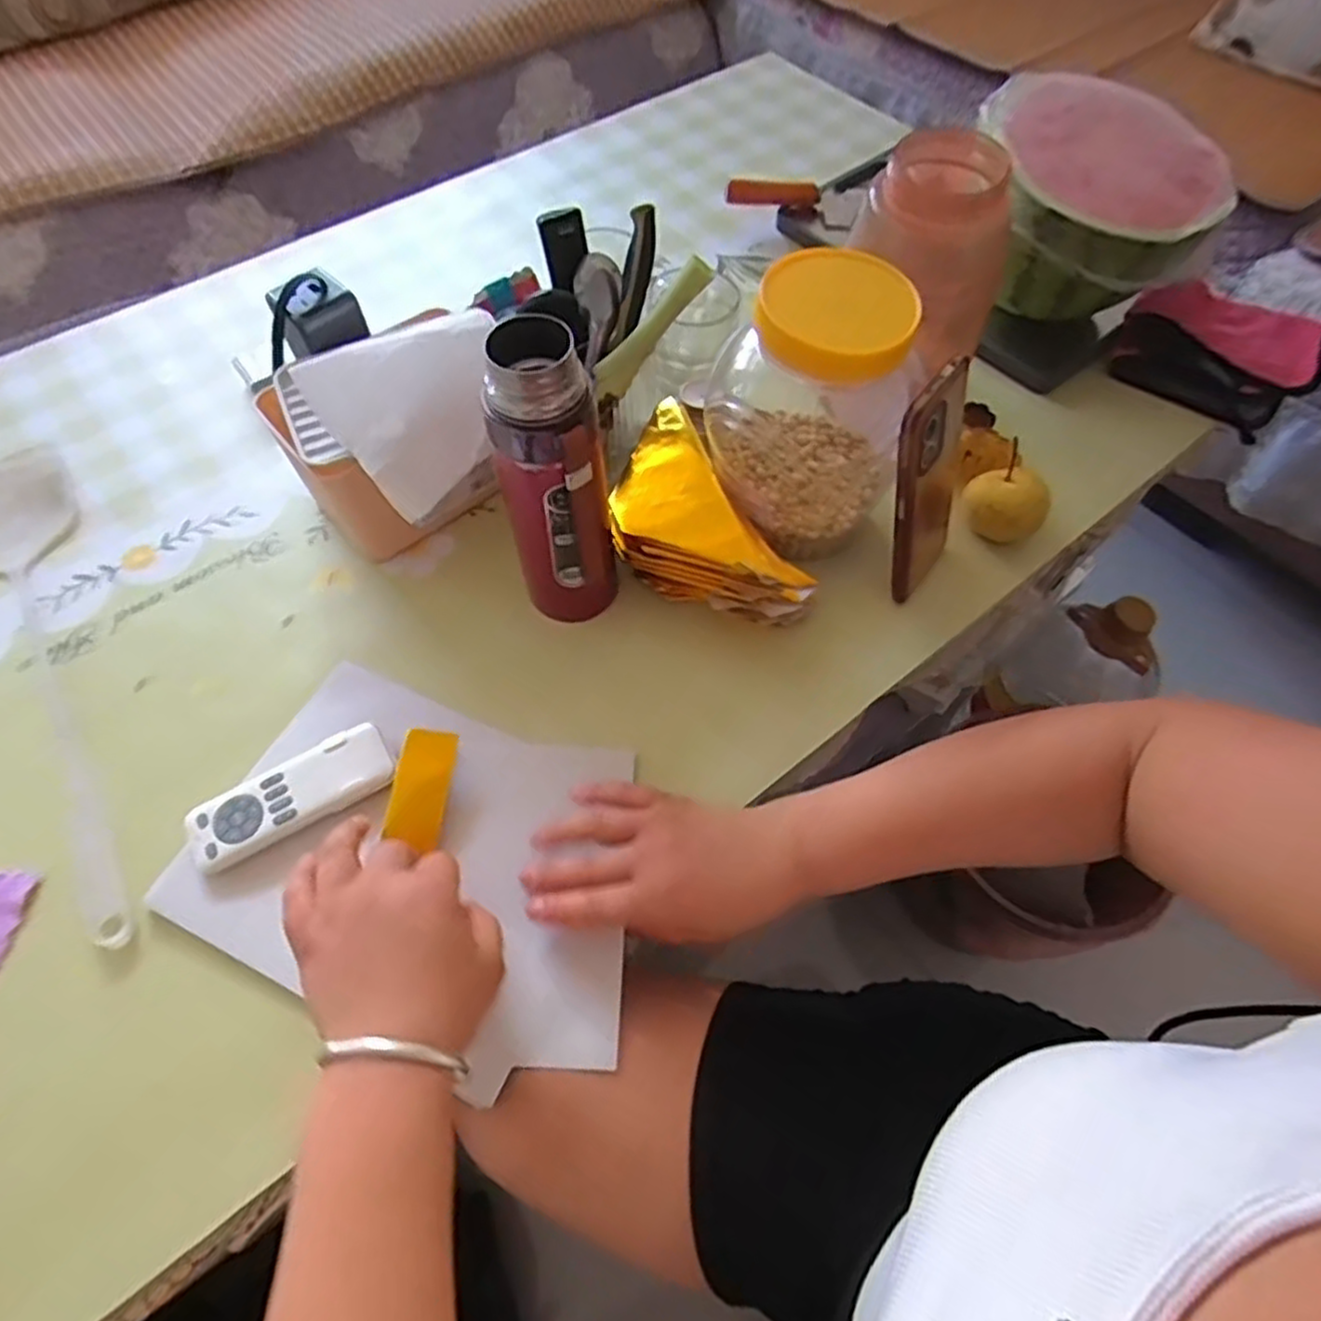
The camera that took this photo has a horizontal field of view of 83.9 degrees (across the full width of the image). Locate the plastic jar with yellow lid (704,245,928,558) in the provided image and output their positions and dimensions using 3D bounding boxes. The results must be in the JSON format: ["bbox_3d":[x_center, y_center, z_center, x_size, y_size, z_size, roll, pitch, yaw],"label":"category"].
[{"bbox_3d":[0.106,-0.175,0.519,0.132,0.194,0.125,0,61,0],"label":"plastic jar with yellow lid"}]

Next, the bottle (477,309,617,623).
[{"bbox_3d":[-0.065,-0.101,0.464,0.067,0.215,0.057,-4,61,-2],"label":"bottle"}]

